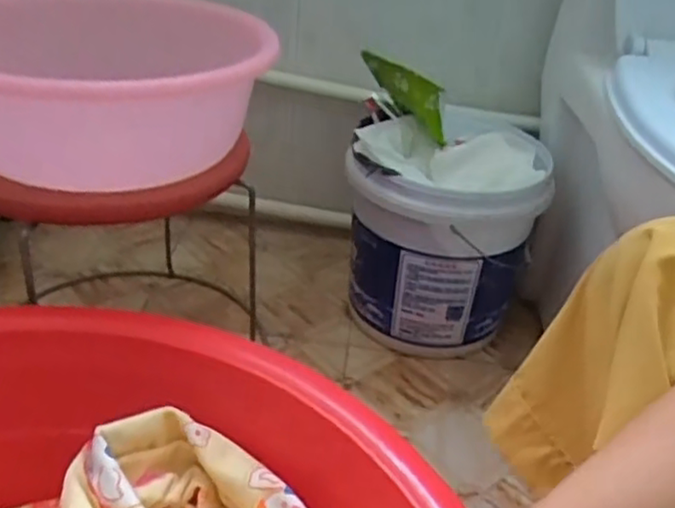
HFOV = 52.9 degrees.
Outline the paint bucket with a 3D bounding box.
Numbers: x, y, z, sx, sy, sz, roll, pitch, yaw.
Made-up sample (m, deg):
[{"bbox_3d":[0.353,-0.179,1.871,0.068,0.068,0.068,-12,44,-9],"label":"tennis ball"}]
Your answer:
[{"bbox_3d":[0.139,-0.028,0.913,0.222,0.296,0.235,5,31,-3],"label":"paint bucket"}]

